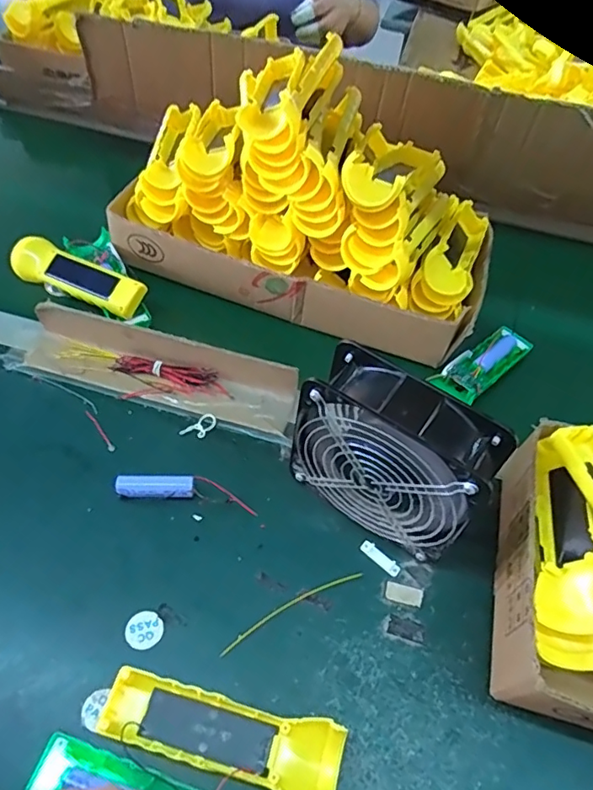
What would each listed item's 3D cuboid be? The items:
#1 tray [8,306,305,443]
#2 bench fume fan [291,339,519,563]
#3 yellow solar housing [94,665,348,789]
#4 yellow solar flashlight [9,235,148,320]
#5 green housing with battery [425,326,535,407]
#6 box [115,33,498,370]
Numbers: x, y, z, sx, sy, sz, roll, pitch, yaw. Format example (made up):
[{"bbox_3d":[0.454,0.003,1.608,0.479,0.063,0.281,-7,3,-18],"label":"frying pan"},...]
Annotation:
[{"bbox_3d":[-0.138,-0.028,0.541,0.276,0.041,0.067,14,54,7],"label":"tray"},{"bbox_3d":[0.074,0.051,0.434,0.145,0.144,0.063,32,58,19],"label":"bench fume fan"},{"bbox_3d":[-0.050,0.231,0.369,0.161,0.022,0.047,13,54,6],"label":"yellow solar housing"},{"bbox_3d":[-0.247,-0.133,0.621,0.164,0.031,0.046,24,55,14],"label":"yellow solar flashlight"},{"bbox_3d":[0.205,-0.037,0.595,0.132,0.022,0.045,-37,64,-27],"label":"green housing with battery"},{"bbox_3d":[0.009,-0.224,0.600,0.428,0.187,0.203,20,55,11],"label":"box"}]

